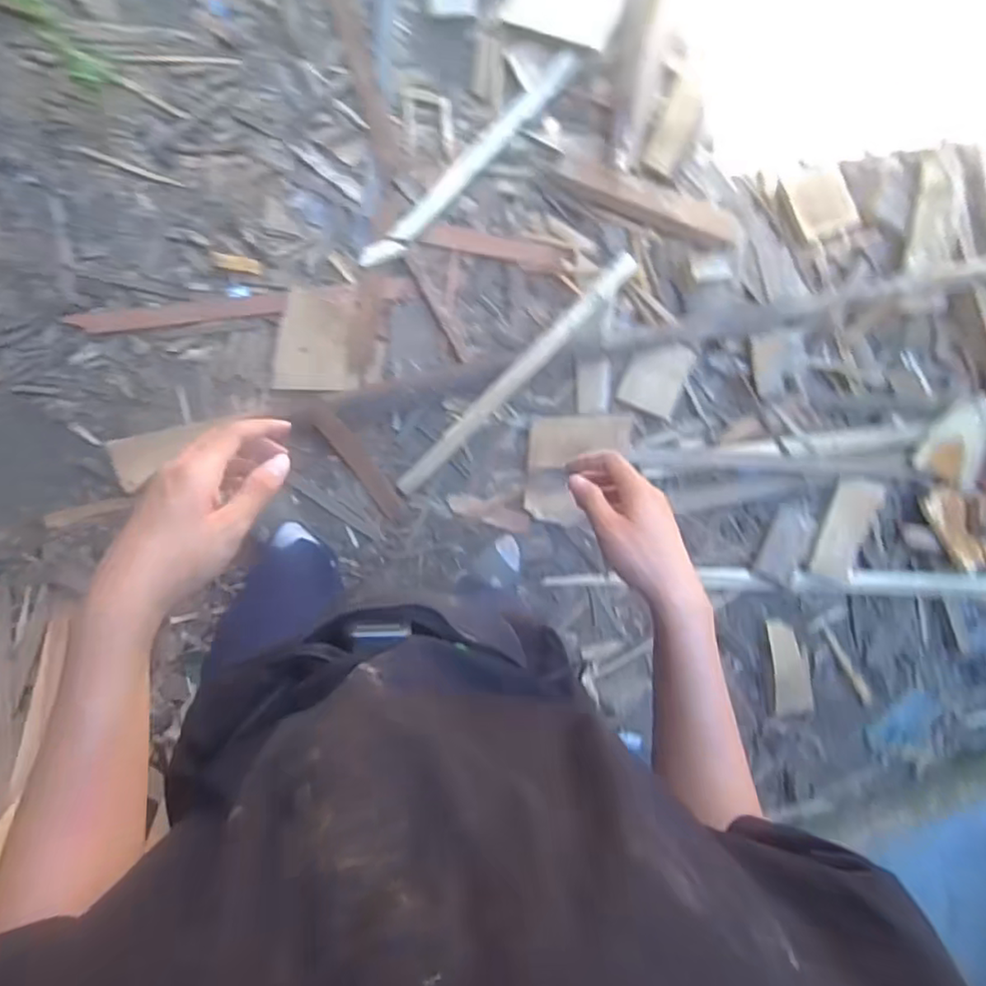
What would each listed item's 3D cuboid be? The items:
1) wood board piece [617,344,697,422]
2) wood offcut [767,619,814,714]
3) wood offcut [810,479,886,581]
[{"bbox_3d":[0.384,-0.272,1.477,0.143,0.012,0.165,20,99,-11],"label":"wood board piece"},{"bbox_3d":[0.779,0.473,1.679,0.113,0.019,0.350,-26,115,-4],"label":"wood offcut"},{"bbox_3d":[0.892,0.092,1.591,0.125,0.011,0.254,20,92,-15],"label":"wood offcut"}]

